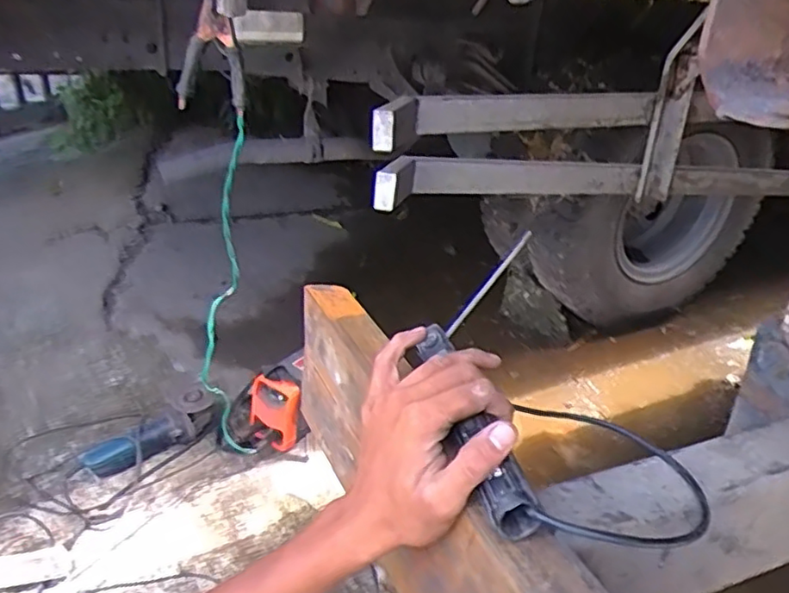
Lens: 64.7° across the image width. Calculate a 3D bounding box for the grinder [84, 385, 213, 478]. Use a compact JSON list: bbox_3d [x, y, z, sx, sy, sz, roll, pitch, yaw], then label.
[{"bbox_3d":[-0.525,0.297,1.346,0.279,0.077,0.084,-33,43,-22],"label":"grinder"}]

